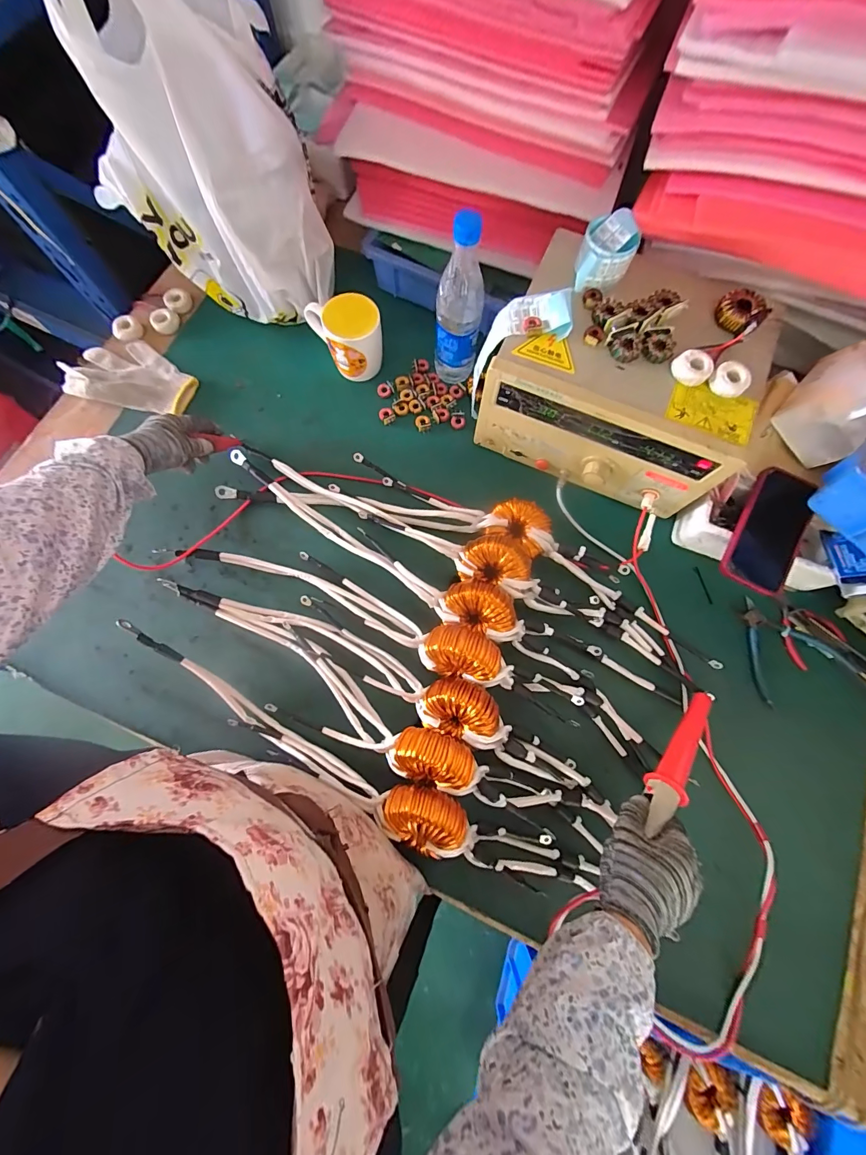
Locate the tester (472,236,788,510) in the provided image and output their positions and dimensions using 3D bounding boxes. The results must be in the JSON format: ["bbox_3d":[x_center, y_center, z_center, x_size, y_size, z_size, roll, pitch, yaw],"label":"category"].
[{"bbox_3d":[0.260,-0.278,0.563,0.315,0.170,0.278,24,78,5],"label":"tester"}]

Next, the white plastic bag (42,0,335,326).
[{"bbox_3d":[-0.286,-0.510,0.524,0.246,0.337,0.189,-25,79,-6],"label":"white plastic bag"}]

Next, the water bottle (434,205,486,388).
[{"bbox_3d":[0.036,-0.374,0.559,0.062,0.222,0.055,5,77,0],"label":"water bottle"}]

